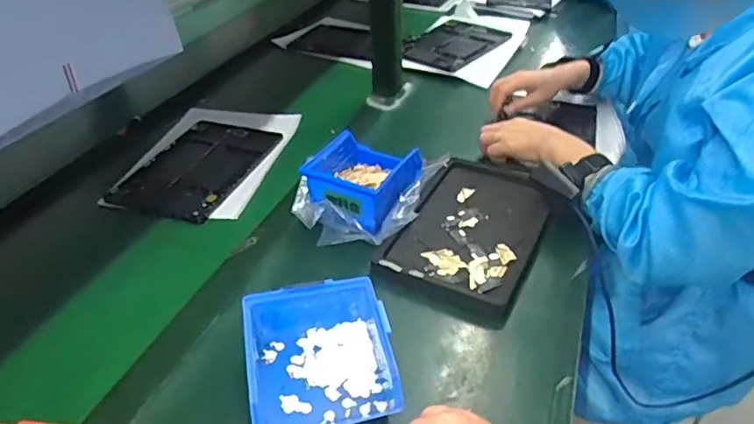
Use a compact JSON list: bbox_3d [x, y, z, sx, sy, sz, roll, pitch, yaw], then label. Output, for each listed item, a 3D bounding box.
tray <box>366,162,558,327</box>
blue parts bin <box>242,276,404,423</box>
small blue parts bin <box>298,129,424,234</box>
[{"bbox_3d":[0.121,0.014,0.675,0.155,0.026,0.258,16,39,26],"label":"tray"},{"bbox_3d":[-0.050,0.130,0.495,0.123,0.061,0.129,-7,40,-10],"label":"blue parts bin"},{"bbox_3d":[-0.019,-0.042,0.717,0.114,0.069,0.140,18,40,28],"label":"small blue parts bin"}]

